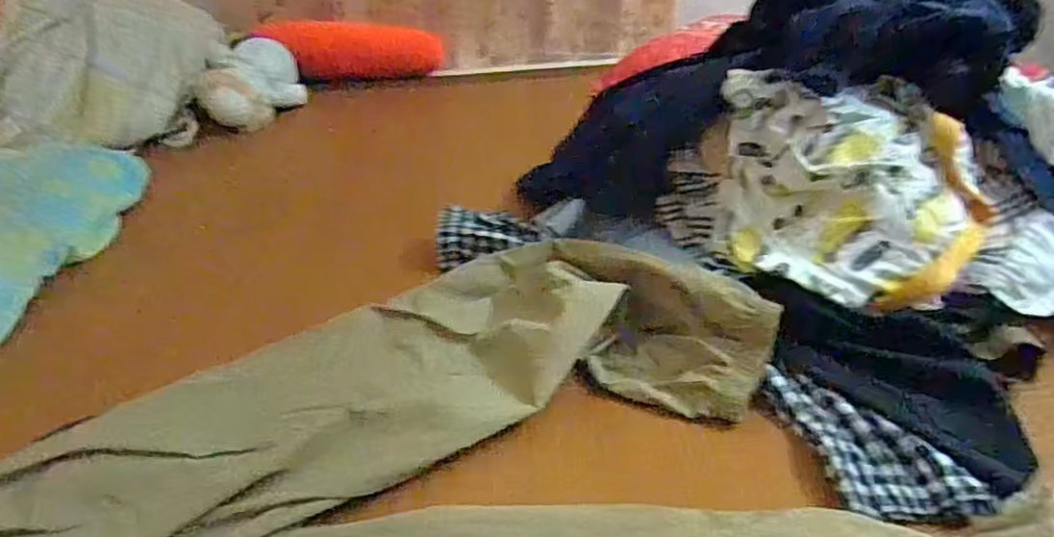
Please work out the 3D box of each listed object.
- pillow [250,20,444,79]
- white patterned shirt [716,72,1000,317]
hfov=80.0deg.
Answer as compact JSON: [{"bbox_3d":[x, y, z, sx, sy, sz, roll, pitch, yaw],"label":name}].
[{"bbox_3d":[-0.357,-0.463,1.331,0.369,0.122,0.100,-17,37,-21],"label":"pillow"},{"bbox_3d":[0.305,-0.067,0.582,0.250,0.167,0.149,4,34,9],"label":"white patterned shirt"}]

